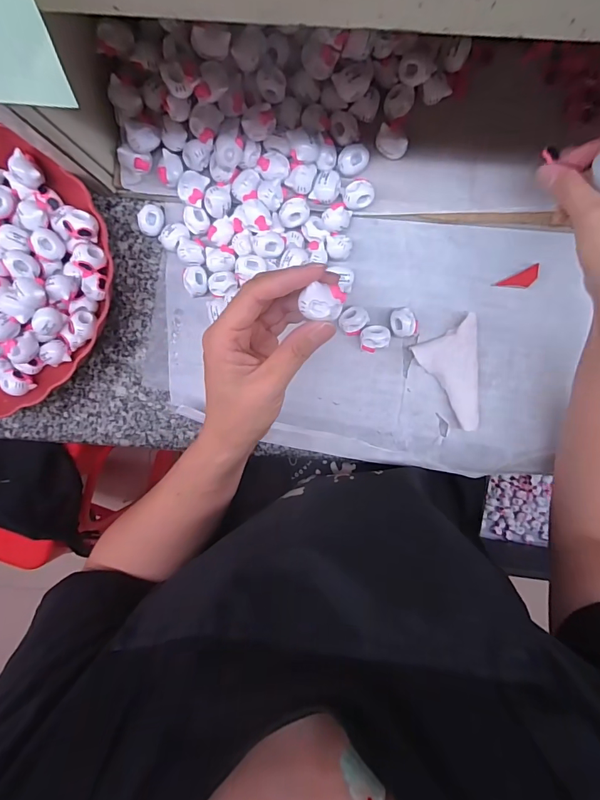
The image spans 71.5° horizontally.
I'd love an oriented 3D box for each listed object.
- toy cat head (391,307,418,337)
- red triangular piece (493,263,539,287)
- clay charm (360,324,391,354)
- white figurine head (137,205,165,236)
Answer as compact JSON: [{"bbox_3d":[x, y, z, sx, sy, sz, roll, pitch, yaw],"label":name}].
[{"bbox_3d":[0.091,-0.068,0.363,0.024,0.015,0.023,0,99,-1],"label":"toy cat head"},{"bbox_3d":[0.193,-0.105,0.366,0.041,0.006,0.014,-25,98,3],"label":"red triangular piece"},{"bbox_3d":[0.066,-0.054,0.365,0.024,0.015,0.023,-10,99,1],"label":"clay charm"},{"bbox_3d":[-0.129,-0.156,0.367,0.020,0.021,0.024,41,96,-6],"label":"white figurine head"}]

